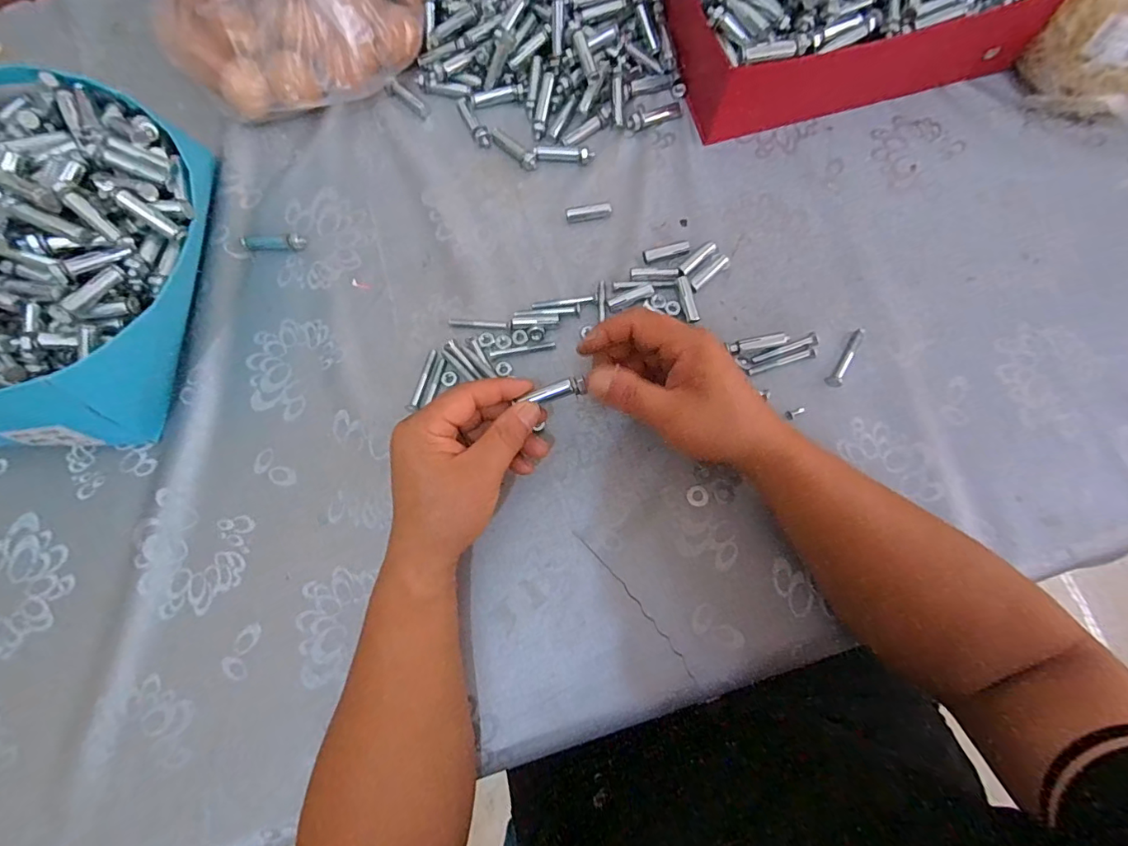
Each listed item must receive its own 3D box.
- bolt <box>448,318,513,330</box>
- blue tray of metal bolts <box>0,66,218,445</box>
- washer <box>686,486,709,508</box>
[{"bbox_3d":[-0.070,-0.084,0.429,0.055,0.007,0.007,8,77,3],"label":"bolt"},{"bbox_3d":[-0.427,-0.137,0.399,0.284,0.114,0.293,17,77,5],"label":"blue tray of metal bolts"},{"bbox_3d":[0.104,0.057,0.394,0.016,0.004,0.016,0,76,1],"label":"washer"}]

